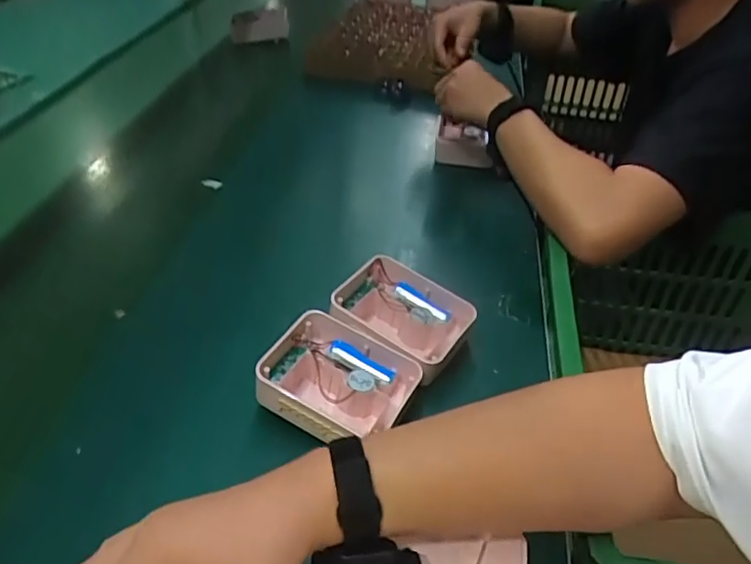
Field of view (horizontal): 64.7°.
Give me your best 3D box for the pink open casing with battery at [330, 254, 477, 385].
[{"bbox_3d":[0.025,0.039,0.612,0.135,0.055,0.107,24,45,23],"label":"pink open casing with battery"}]

